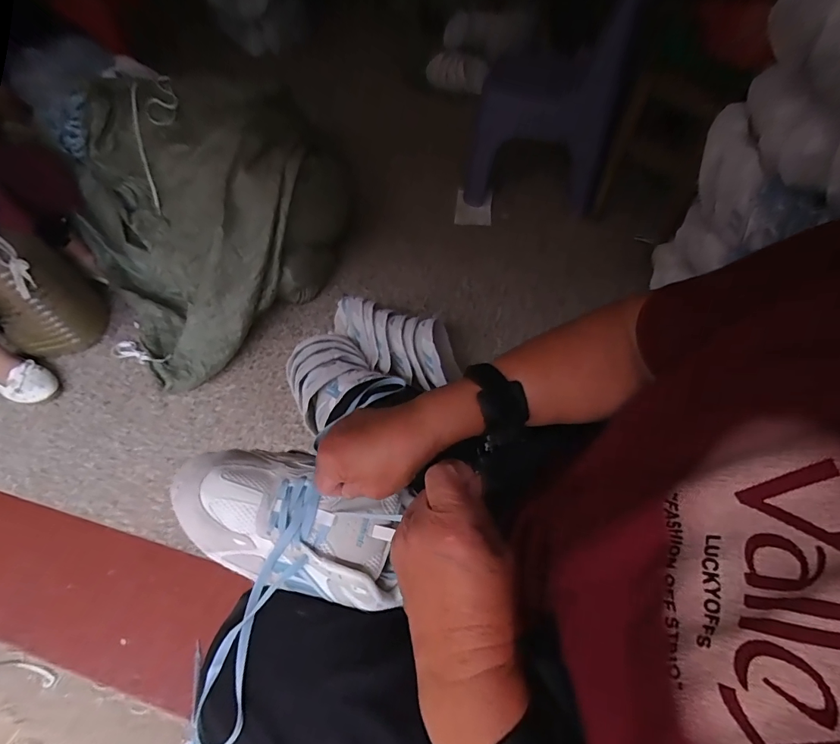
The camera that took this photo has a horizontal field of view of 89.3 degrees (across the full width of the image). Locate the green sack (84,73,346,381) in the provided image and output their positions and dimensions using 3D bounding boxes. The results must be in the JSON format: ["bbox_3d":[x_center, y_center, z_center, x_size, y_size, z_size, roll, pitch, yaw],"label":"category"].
[{"bbox_3d":[-0.561,-0.434,1.117,0.617,0.322,0.734,35,66,18],"label":"green sack"}]

